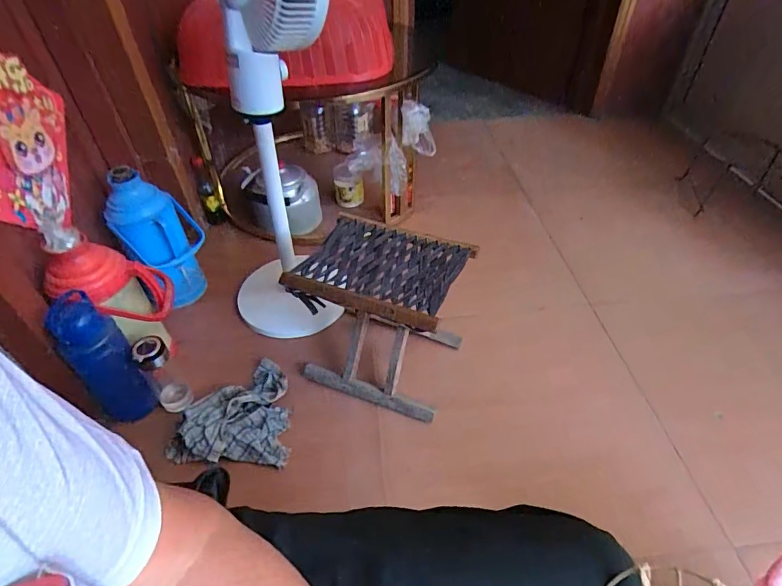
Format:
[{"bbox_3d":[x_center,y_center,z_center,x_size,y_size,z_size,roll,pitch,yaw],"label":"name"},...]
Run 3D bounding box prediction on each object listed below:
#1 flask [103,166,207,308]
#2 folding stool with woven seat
[{"bbox_3d":[-0.555,-0.119,1.103,0.176,0.366,0.141,-23,49,-20],"label":"flask"},{"bbox_3d":[-0.016,0.056,0.990,0.299,0.335,0.244,15,47,15],"label":"folding stool with woven seat"}]

